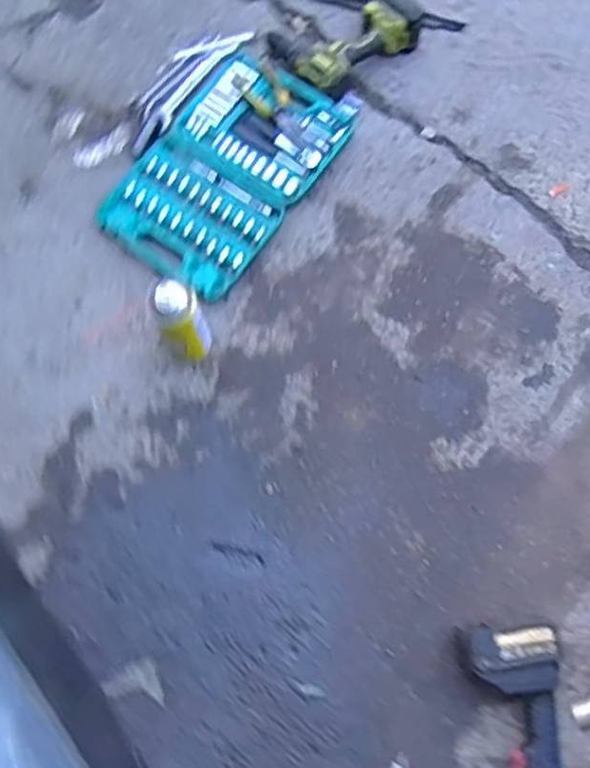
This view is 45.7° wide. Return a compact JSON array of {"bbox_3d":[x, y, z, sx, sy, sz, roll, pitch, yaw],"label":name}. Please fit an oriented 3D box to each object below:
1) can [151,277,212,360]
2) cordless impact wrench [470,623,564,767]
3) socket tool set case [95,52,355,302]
[{"bbox_3d":[-0.151,-0.085,0.957,0.059,0.182,0.067,-17,74,-4],"label":"can"},{"bbox_3d":[0.283,0.422,0.863,0.137,0.076,0.240,-4,76,3],"label":"cordless impact wrench"},{"bbox_3d":[-0.108,-0.337,1.108,0.251,0.040,0.383,36,77,11],"label":"socket tool set case"}]

